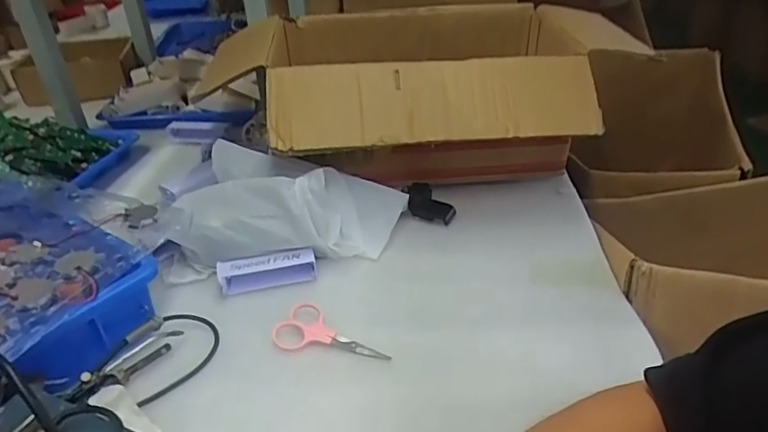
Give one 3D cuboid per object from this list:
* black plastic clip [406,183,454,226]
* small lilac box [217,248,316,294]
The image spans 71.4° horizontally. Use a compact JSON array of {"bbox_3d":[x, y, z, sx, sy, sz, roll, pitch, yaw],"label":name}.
[{"bbox_3d":[0.059,-0.016,0.668,0.058,0.041,0.032,6,34,9],"label":"black plastic clip"},{"bbox_3d":[-0.123,0.058,0.567,0.099,0.025,0.028,-7,35,-11],"label":"small lilac box"}]

